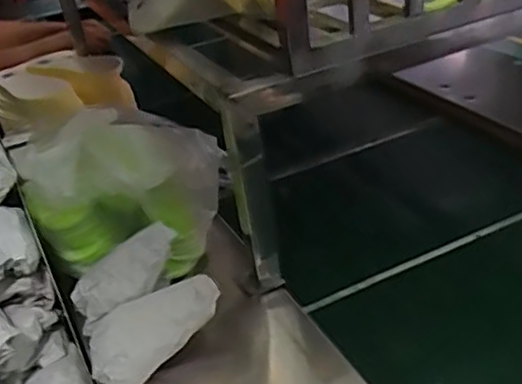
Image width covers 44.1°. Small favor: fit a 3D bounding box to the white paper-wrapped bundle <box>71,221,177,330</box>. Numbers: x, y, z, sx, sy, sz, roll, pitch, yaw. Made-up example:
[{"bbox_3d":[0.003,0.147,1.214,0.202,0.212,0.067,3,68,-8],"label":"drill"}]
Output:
[{"bbox_3d":[-0.154,0.096,0.742,0.140,0.034,0.074,-42,42,-3],"label":"white paper-wrapped bundle"}]

